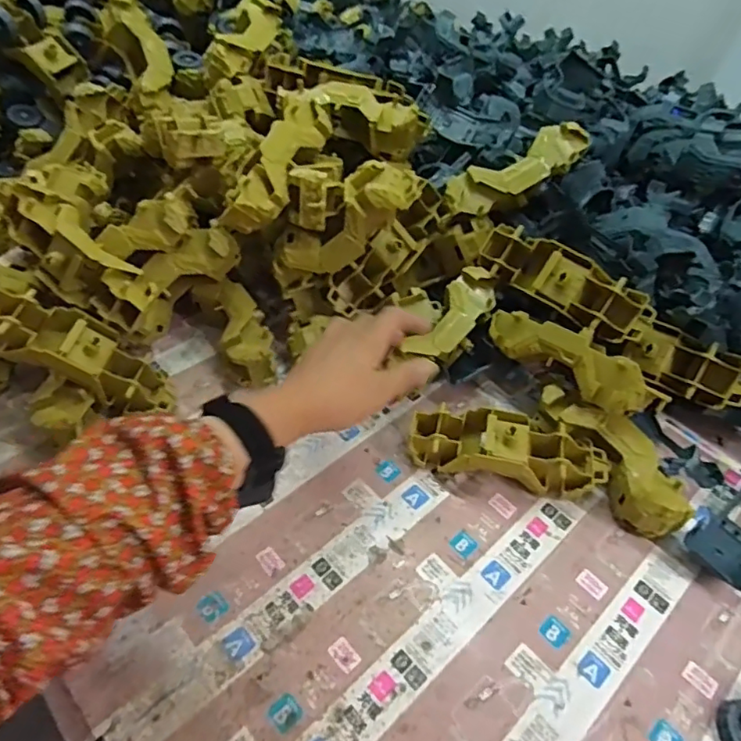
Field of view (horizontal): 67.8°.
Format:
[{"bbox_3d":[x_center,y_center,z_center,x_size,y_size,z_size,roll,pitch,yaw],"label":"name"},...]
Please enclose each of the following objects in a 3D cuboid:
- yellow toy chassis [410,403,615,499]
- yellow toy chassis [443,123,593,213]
[{"bbox_3d":[0.125,0.076,0.510,0.173,0.050,0.059,12,50,4],"label":"yellow toy chassis"},{"bbox_3d":[0.156,-0.212,0.589,0.160,0.037,0.044,-28,55,-1],"label":"yellow toy chassis"}]

